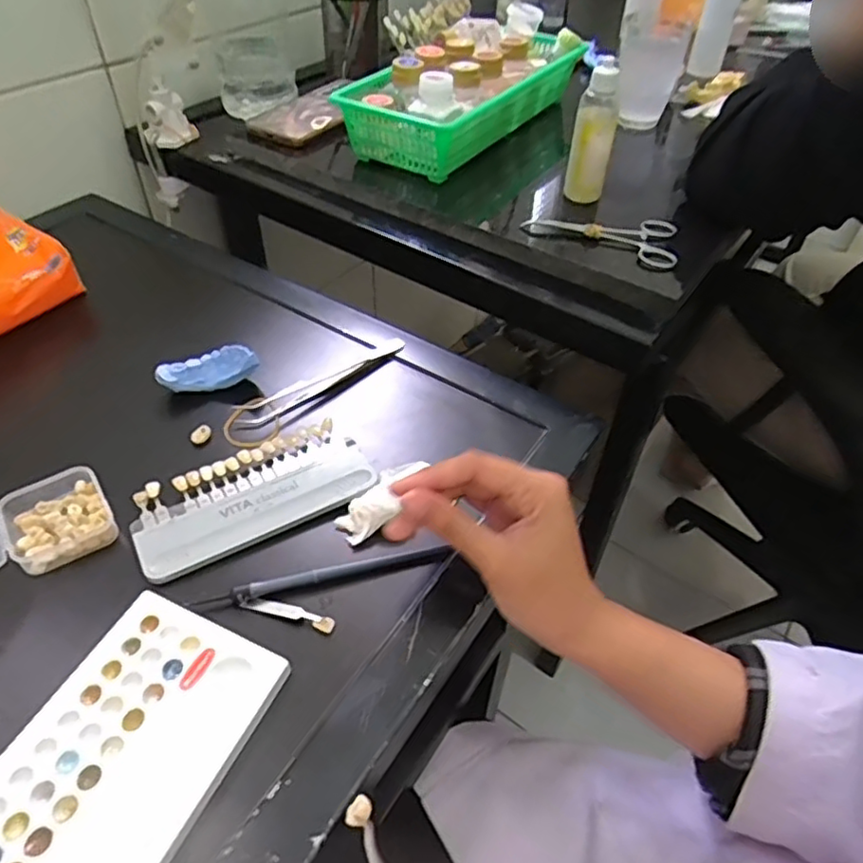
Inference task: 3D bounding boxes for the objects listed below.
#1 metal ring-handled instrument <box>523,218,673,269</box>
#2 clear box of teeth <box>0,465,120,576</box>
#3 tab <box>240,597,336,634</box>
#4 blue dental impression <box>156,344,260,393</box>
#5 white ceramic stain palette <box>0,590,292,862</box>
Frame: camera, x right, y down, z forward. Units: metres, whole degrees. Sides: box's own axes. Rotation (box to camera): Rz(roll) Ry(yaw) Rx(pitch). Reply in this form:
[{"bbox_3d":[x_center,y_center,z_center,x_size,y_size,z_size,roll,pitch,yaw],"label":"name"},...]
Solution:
[{"bbox_3d":[0.141,-0.164,0.510,0.118,0.011,0.064,21,49,17],"label":"metal ring-handled instrument"},{"bbox_3d":[-0.238,0.044,0.356,0.092,0.053,0.056,-25,52,-24],"label":"clear box of teeth"},{"bbox_3d":[-0.078,0.100,0.351,0.051,0.004,0.010,13,47,10],"label":"tab"},{"bbox_3d":[-0.166,-0.047,0.473,0.071,0.025,0.023,-11,47,-12],"label":"blue dental impression"},{"bbox_3d":[-0.147,0.154,0.292,0.094,0.011,0.152,20,48,16],"label":"white ceramic stain palette"}]

